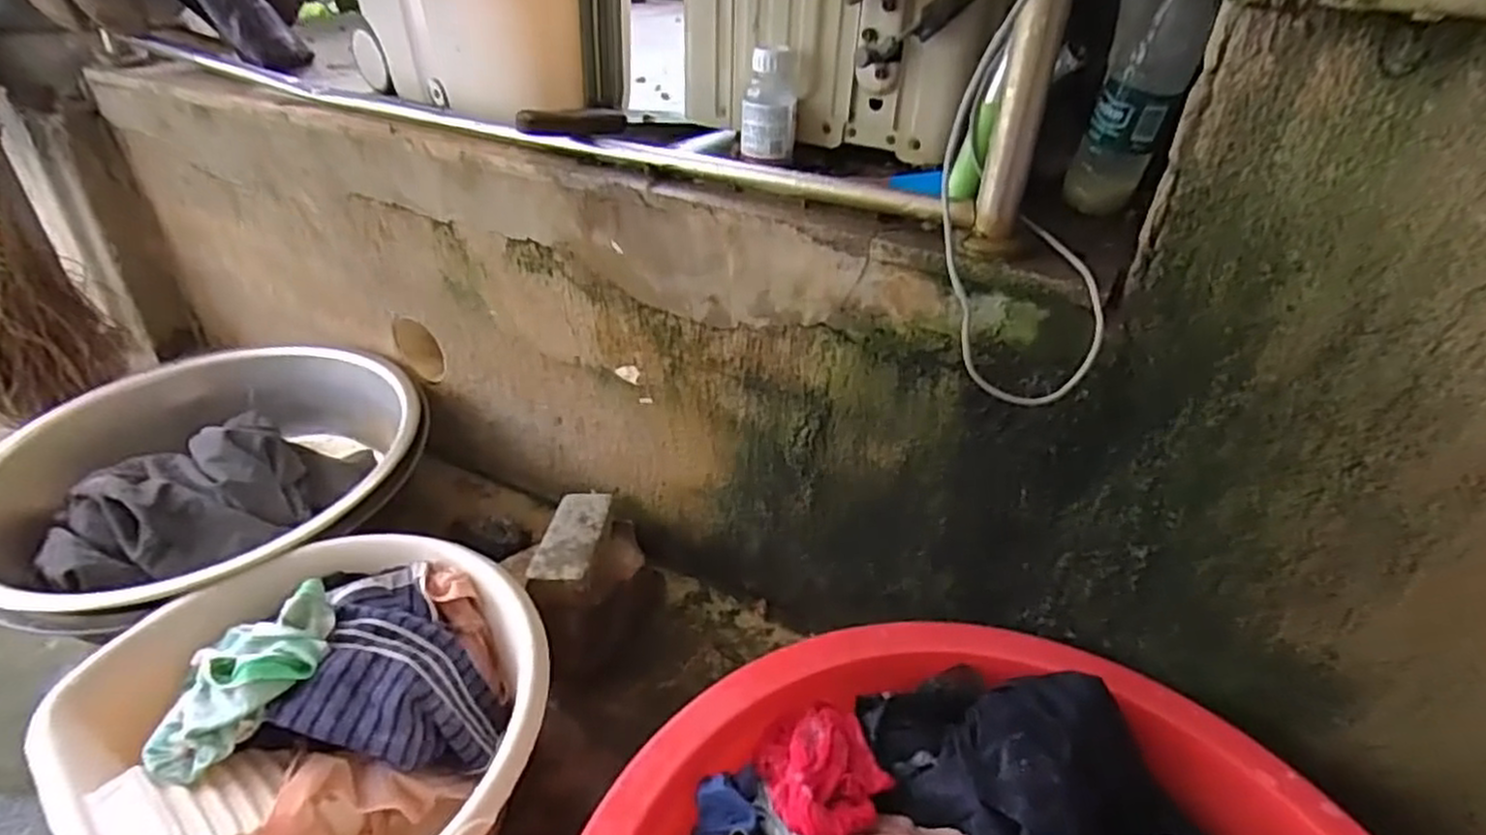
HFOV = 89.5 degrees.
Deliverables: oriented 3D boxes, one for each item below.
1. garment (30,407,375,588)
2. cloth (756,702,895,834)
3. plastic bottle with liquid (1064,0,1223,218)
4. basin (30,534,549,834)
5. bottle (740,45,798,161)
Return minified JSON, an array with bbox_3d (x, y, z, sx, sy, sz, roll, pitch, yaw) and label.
[{"bbox_3d":[-0.688,0.107,0.995,0.350,0.111,0.298,-13,37,-21],"label":"garment"},{"bbox_3d":[0.074,0.319,0.678,0.107,0.044,0.121,-14,37,-22],"label":"cloth"},{"bbox_3d":[0.356,-0.293,0.672,0.077,0.215,0.066,16,37,20],"label":"plastic bottle with liquid"},{"bbox_3d":[-0.394,0.324,0.741,0.417,0.190,0.379,26,41,31],"label":"basin"},{"bbox_3d":[0.029,-0.332,0.791,0.057,0.103,0.045,4,34,4],"label":"bottle"}]

